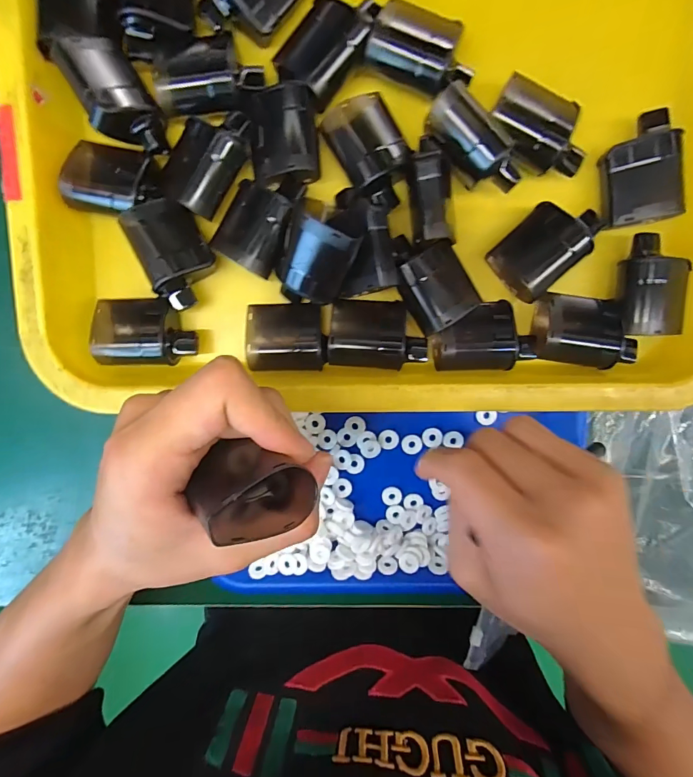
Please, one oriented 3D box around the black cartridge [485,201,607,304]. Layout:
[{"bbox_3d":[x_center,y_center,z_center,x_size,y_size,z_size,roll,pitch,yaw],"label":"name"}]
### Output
[{"bbox_3d":[0.107,-0.077,0.221,0.037,0.025,0.058,44,96,-5],"label":"black cartridge"}]

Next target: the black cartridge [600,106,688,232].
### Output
[{"bbox_3d":[0.158,-0.118,0.217,0.037,0.019,0.055,-8,97,2],"label":"black cartridge"}]

